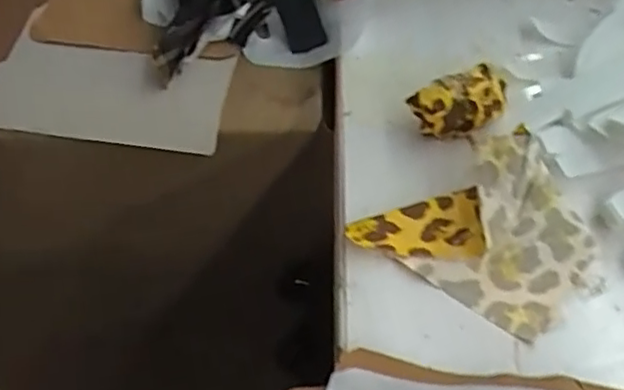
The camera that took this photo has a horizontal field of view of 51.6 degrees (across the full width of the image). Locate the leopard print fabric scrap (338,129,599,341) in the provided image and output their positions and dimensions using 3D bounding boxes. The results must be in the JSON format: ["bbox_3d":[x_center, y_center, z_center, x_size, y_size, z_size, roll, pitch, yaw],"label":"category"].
[{"bbox_3d":[0.097,0.009,0.348,0.121,0.049,0.098,28,59,22],"label":"leopard print fabric scrap"}]

